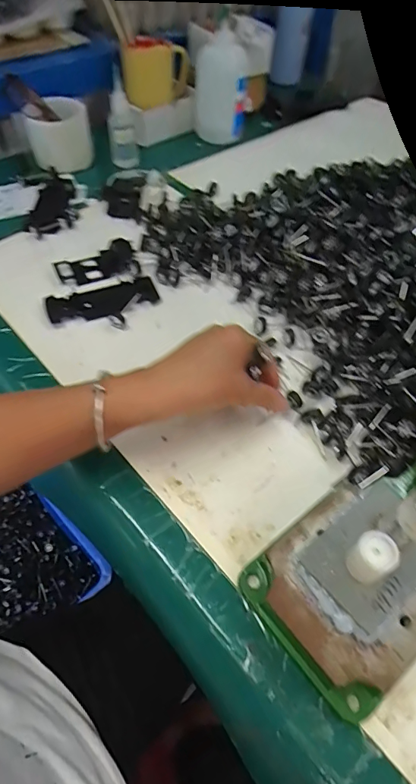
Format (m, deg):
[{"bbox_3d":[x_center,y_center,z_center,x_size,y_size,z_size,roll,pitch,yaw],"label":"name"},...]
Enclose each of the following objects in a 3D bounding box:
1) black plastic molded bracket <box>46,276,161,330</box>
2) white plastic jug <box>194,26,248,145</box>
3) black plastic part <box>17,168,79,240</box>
[{"bbox_3d":[-0.115,-0.098,0.497,0.122,0.010,0.067,-18,56,-15],"label":"black plastic molded bracket"},{"bbox_3d":[0.020,-0.493,0.709,0.073,0.143,0.085,8,53,3],"label":"white plastic jug"},{"bbox_3d":[-0.220,-0.264,0.611,0.071,0.018,0.140,-12,55,-11],"label":"black plastic part"}]

